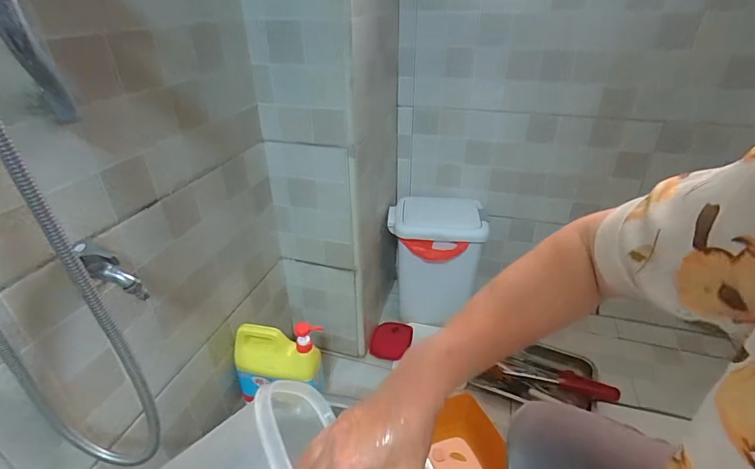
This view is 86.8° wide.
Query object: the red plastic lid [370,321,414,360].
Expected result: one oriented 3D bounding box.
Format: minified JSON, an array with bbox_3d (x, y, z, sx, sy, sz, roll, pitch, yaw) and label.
[{"bbox_3d":[0.039,0.297,1.118,0.108,0.012,0.107,-2,59,3],"label":"red plastic lid"}]

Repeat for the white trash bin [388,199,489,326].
[{"bbox_3d":[0.168,0.084,1.161,0.256,0.323,0.219,7,31,11],"label":"white trash bin"}]

